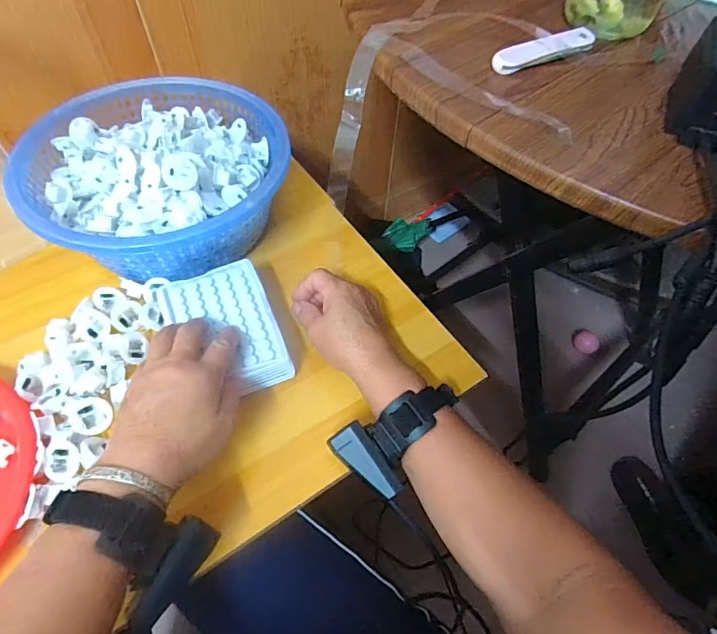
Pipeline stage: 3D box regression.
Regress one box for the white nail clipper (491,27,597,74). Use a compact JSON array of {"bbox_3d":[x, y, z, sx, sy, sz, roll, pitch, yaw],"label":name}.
[{"bbox_3d":[0.149,-0.211,0.347,0.094,0.011,0.022,-25,62,-17],"label":"white nail clipper"}]

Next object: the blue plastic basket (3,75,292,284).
[{"bbox_3d":[-0.215,-0.156,0.504,0.262,0.109,0.246,-4,58,-4],"label":"blue plastic basket"}]

